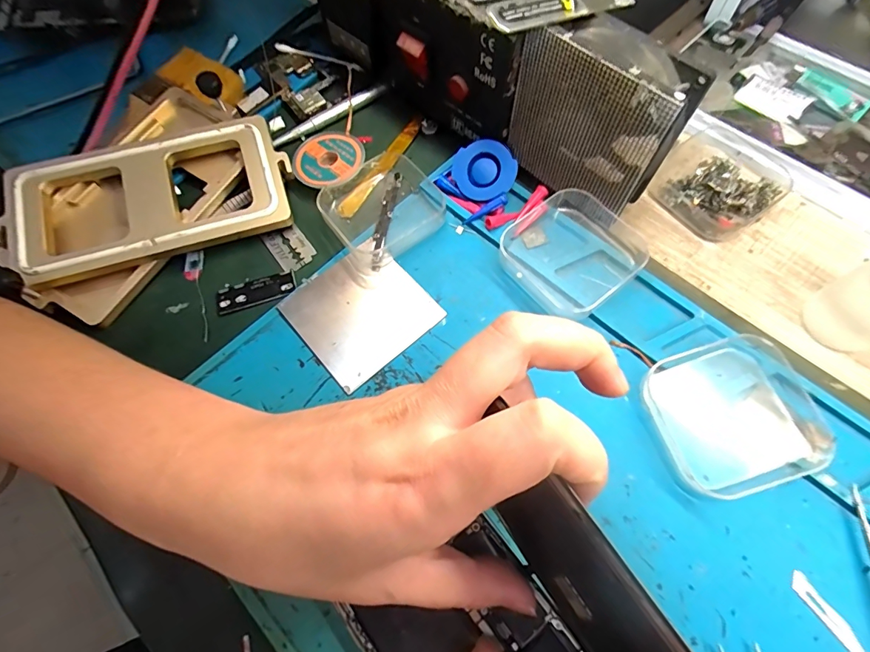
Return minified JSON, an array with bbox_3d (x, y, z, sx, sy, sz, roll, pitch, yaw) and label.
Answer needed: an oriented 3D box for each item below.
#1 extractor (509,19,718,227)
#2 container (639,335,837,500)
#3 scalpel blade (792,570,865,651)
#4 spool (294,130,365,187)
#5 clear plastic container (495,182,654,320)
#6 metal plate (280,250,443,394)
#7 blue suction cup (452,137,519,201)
[{"bbox_3d":[0.079,-0.101,0.218,0.080,0.083,0.029,33,72,16],"label":"extractor"},{"bbox_3d":[0.139,0.040,0.193,0.071,0.017,0.065,-17,67,-4],"label":"container"},{"bbox_3d":[0.159,0.118,0.168,0.008,0.004,0.038,-35,67,-6],"label":"scalpel blade"},{"bbox_3d":[-0.068,-0.105,0.268,0.041,0.010,0.043,-1,67,3],"label":"spool"},{"bbox_3d":[0.074,-0.043,0.231,0.067,0.016,0.063,-39,70,-13],"label":"clear plastic container"},{"bbox_3d":[-0.042,-0.011,0.232,0.066,0.004,0.060,-39,70,-13],"label":"metal plate"},{"bbox_3d":[0.029,-0.091,0.249,0.035,0.005,0.034,-18,88,20],"label":"blue suction cup"}]

